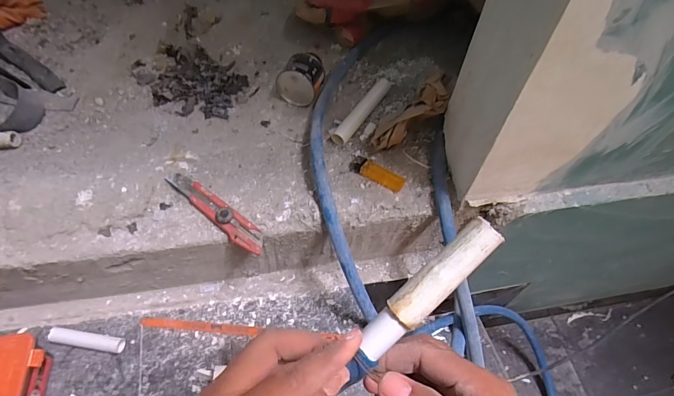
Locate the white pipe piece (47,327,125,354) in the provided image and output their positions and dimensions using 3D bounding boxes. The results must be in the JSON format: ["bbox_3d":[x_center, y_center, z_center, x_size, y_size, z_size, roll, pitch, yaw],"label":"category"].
[{"bbox_3d":[-0.346,0.196,0.530,0.098,0.015,0.020,8,54,1],"label":"white pipe piece"}]

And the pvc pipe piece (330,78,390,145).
[{"bbox_3d":[0.042,-0.144,0.622,0.025,0.021,0.153,29,57,16],"label":"pvc pipe piece"}]

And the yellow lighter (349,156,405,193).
[{"bbox_3d":[0.059,-0.038,0.559,0.082,0.015,0.028,30,57,17],"label":"yellow lighter"}]

